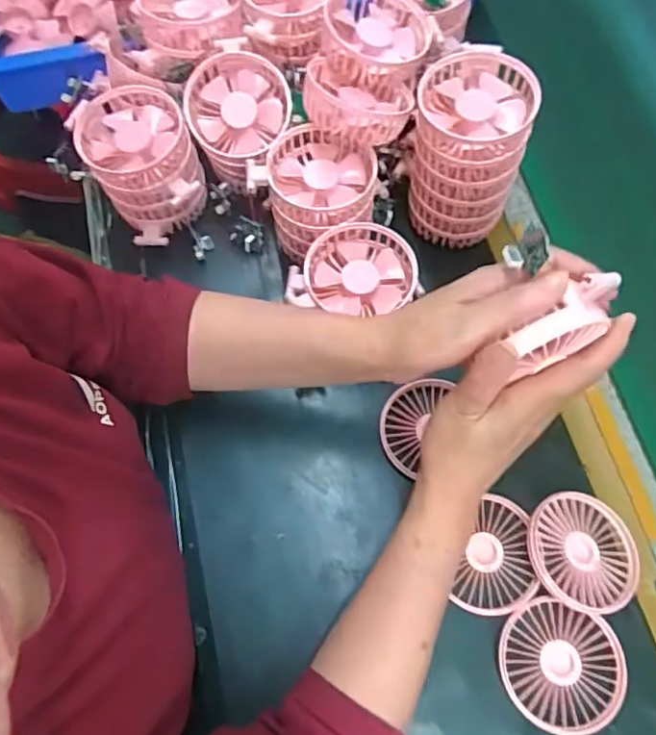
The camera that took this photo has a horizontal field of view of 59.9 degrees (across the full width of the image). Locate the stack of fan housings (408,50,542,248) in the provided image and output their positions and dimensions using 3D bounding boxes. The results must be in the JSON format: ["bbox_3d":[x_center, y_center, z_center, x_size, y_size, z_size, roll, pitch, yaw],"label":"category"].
[{"bbox_3d":[0.117,-0.186,0.500,0.092,0.136,0.095,6,69,1],"label":"stack of fan housings"}]

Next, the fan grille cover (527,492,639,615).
[{"bbox_3d":[0.199,0.142,0.443,0.085,0.019,0.086,8,69,2],"label":"fan grille cover"}]

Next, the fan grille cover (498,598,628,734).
[{"bbox_3d":[0.171,0.220,0.418,0.087,0.012,0.082,22,70,7],"label":"fan grille cover"}]

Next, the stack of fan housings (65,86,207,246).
[{"bbox_3d":[-0.167,-0.183,0.521,0.093,0.080,0.111,-24,71,-10],"label":"stack of fan housings"}]

